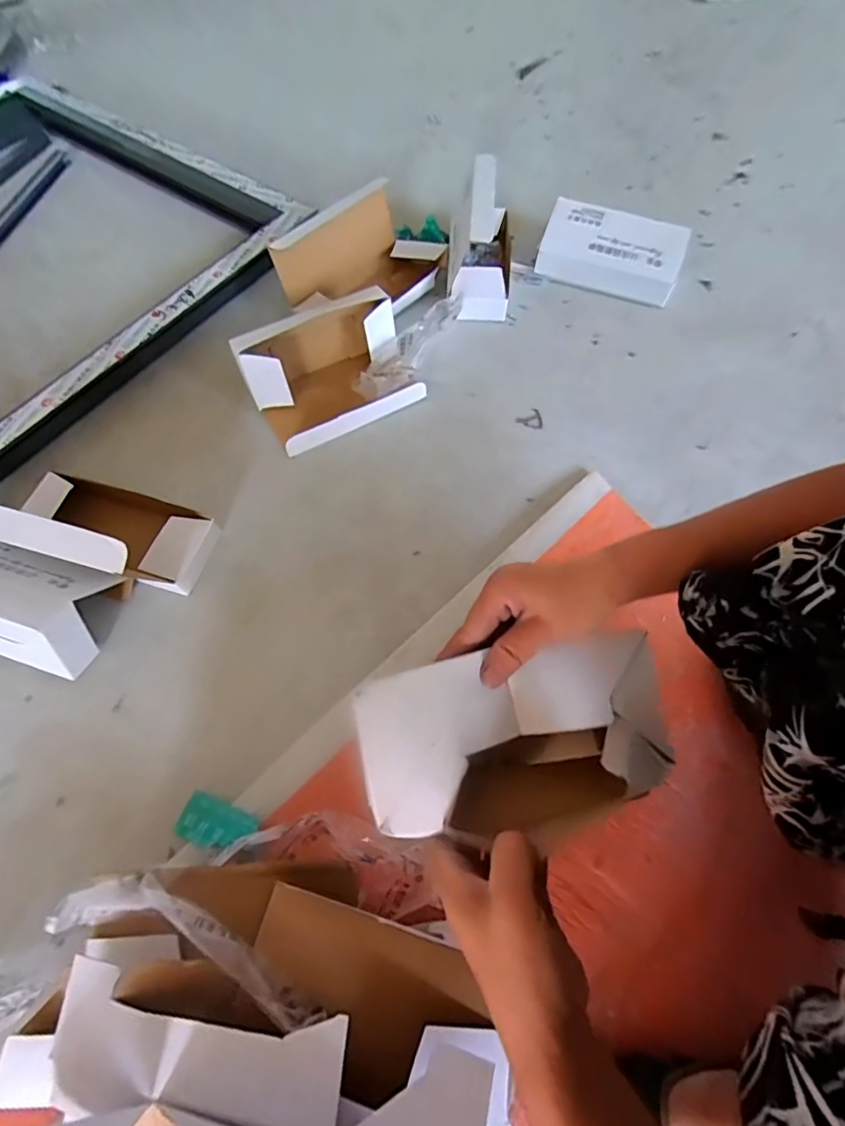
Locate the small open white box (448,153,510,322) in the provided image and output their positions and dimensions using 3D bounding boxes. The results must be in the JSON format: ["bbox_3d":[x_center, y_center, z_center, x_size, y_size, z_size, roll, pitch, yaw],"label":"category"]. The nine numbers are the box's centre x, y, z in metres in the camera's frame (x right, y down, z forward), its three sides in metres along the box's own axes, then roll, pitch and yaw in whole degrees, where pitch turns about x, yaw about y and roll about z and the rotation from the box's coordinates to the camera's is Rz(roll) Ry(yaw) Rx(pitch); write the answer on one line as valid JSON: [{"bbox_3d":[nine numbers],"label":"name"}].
[{"bbox_3d":[0.094,-0.510,0.798,0.098,0.123,0.232,4,64,2],"label":"small open white box"}]

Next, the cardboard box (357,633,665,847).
[{"bbox_3d":[0.065,0.125,0.352,0.204,0.070,0.114,-7,65,-4],"label":"cardboard box"}]

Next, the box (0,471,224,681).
[{"bbox_3d":[-0.411,-0.011,0.549,0.258,0.138,0.221,18,66,8],"label":"box"}]

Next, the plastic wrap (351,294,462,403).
[{"bbox_3d":[-0.005,-0.321,0.738,0.072,0.041,0.234,35,69,15],"label":"plastic wrap"}]

